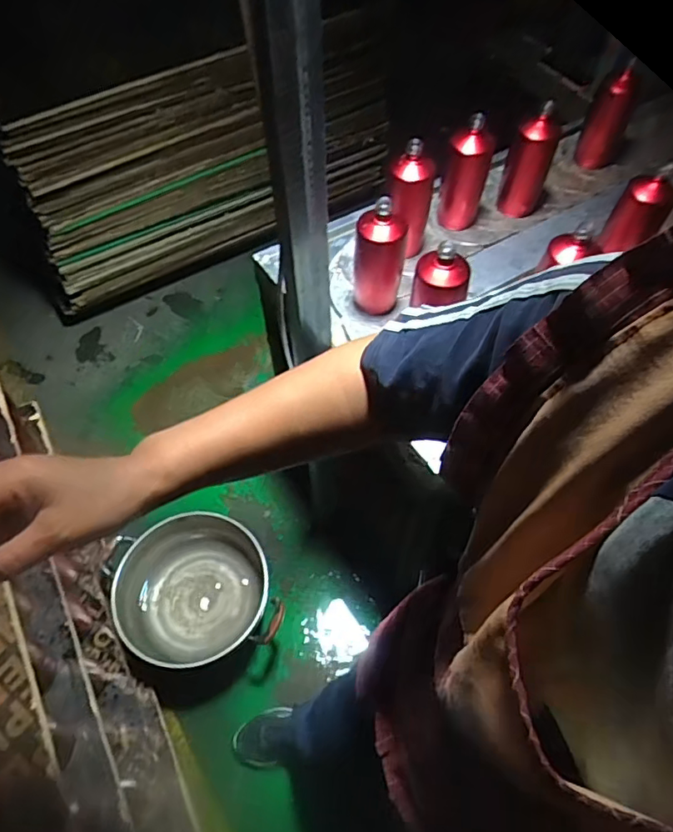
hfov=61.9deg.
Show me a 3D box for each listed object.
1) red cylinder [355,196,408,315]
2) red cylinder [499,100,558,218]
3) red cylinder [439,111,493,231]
[{"bbox_3d":[0.071,-0.261,0.946,0.076,0.204,0.078,2,59,2],"label":"red cylinder"},{"bbox_3d":[0.376,-0.490,1.088,0.075,0.217,0.070,17,60,10],"label":"red cylinder"},{"bbox_3d":[0.244,-0.457,1.051,0.077,0.221,0.078,12,60,8],"label":"red cylinder"}]

